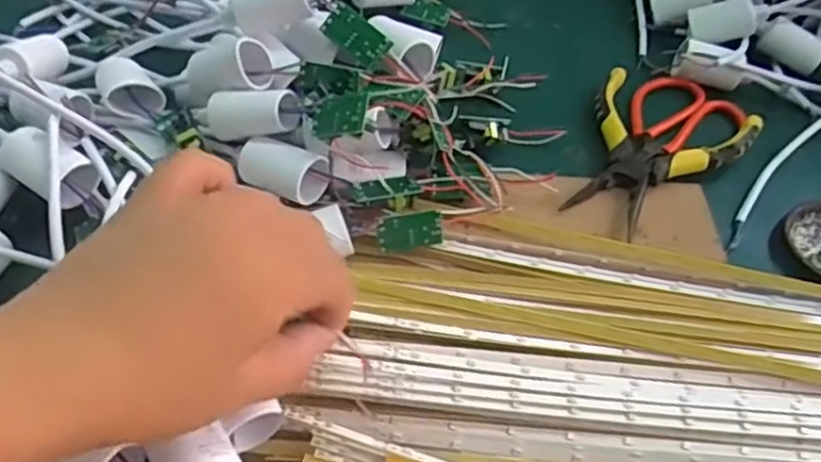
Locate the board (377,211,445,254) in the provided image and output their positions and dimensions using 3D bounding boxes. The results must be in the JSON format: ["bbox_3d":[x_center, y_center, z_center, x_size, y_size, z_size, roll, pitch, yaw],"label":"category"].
[{"bbox_3d":[0.000,0.001,0.379,0.034,0.019,0.004,-6,17,-9],"label":"board"}]

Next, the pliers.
[{"bbox_3d":[0.149,-0.052,0.452,0.101,0.018,0.127,33,56,20],"label":"pliers"}]

